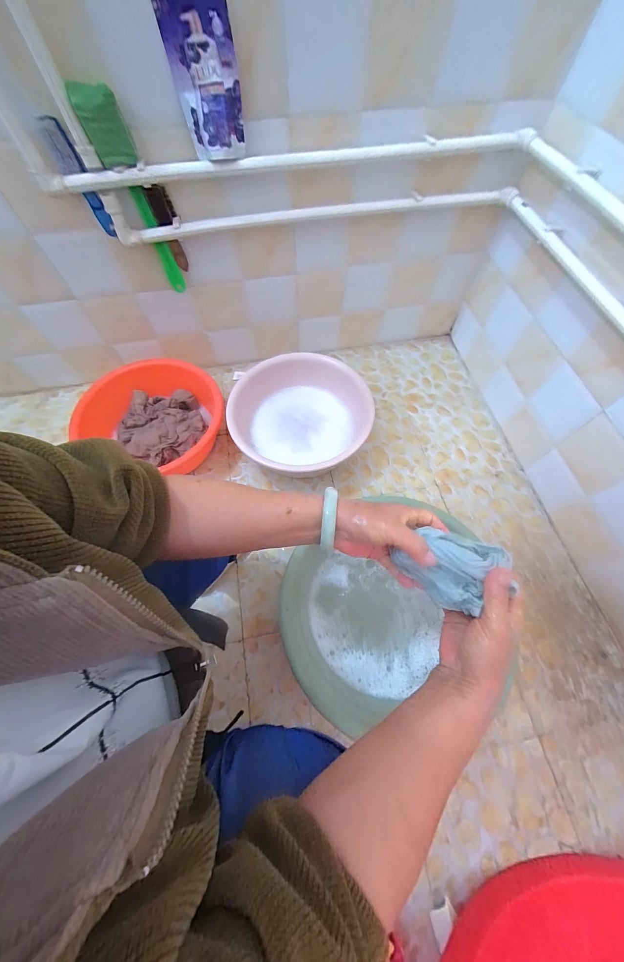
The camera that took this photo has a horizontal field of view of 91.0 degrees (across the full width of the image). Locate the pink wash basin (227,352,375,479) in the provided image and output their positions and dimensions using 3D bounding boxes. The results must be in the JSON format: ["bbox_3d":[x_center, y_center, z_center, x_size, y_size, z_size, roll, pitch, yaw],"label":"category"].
[{"bbox_3d":[-0.023,-0.197,0.930,0.386,0.148,0.377,0,65,0],"label":"pink wash basin"}]

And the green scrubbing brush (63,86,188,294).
[{"bbox_3d":[-0.374,-0.599,0.687,0.082,0.364,0.054,7,65,3],"label":"green scrubbing brush"}]

